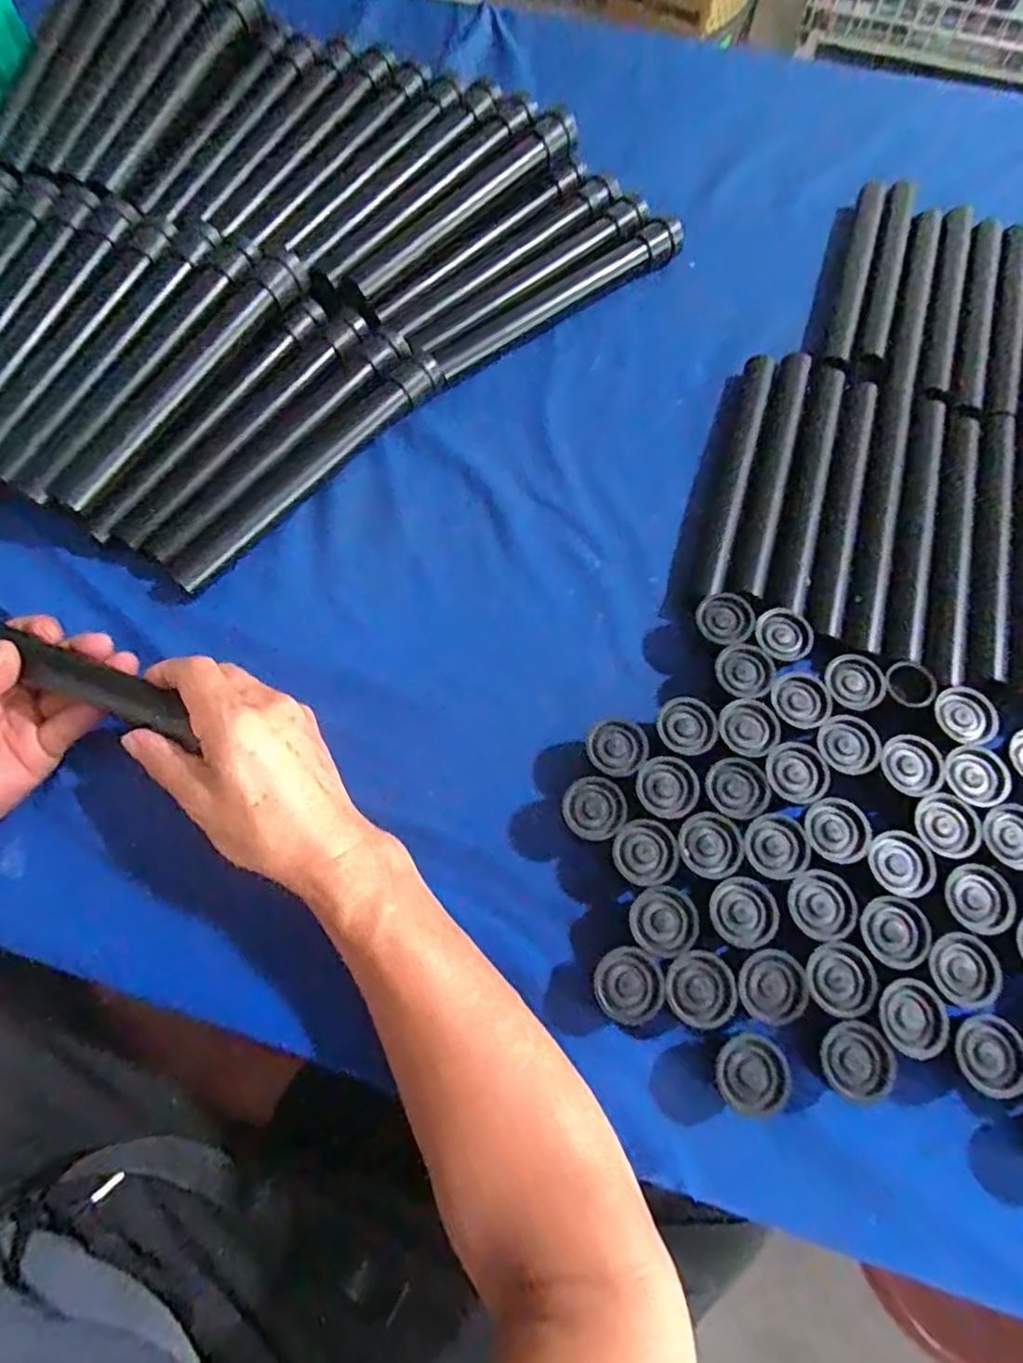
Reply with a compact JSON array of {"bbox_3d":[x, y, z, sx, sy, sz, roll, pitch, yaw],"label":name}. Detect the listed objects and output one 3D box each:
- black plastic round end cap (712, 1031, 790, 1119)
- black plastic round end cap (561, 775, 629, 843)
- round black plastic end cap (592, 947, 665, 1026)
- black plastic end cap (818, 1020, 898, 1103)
[{"bbox_3d":[0.119,0.200,0.334,0.034,0.031,0.034,0,69,0],"label":"black plastic round end cap"},{"bbox_3d":[0.046,0.077,0.379,0.034,0.032,0.034,0,69,0],"label":"black plastic round end cap"},{"bbox_3d":[0.059,0.160,0.342,0.035,0.028,0.034,0,69,0],"label":"round black plastic end cap"},{"bbox_3d":[0.172,0.195,0.337,0.034,0.034,0.034,0,69,0],"label":"black plastic end cap"}]

